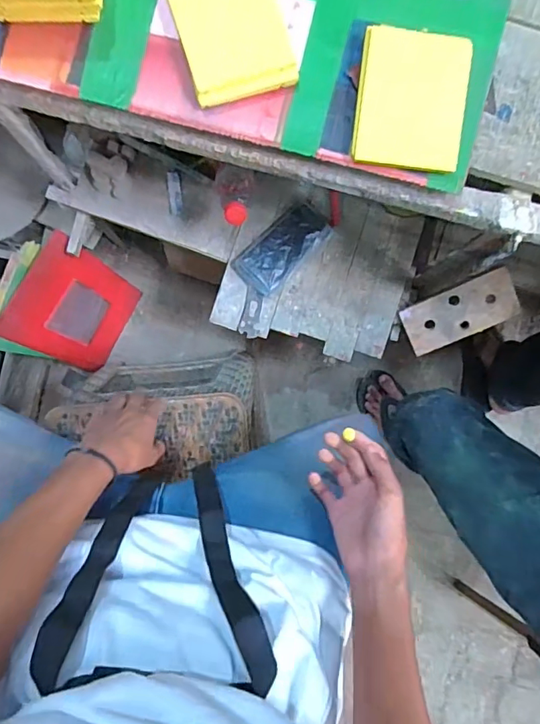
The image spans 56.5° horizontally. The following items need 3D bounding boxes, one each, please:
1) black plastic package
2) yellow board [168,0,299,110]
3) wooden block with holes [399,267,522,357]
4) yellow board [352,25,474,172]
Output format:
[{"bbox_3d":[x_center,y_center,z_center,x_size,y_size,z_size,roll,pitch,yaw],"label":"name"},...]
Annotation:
[{"bbox_3d":[0.024,-0.192,0.861,0.167,0.019,0.084,-42,91,-3],"label":"black plastic package"},{"bbox_3d":[-0.044,-0.363,0.546,0.112,0.020,0.155,-16,89,-3],"label":"yellow board"},{"bbox_3d":[0.332,-0.084,0.875,0.189,0.019,0.094,-25,107,13],"label":"wooden block with holes"},{"bbox_3d":[0.152,-0.281,0.539,0.114,0.008,0.137,7,96,-1],"label":"yellow board"}]

